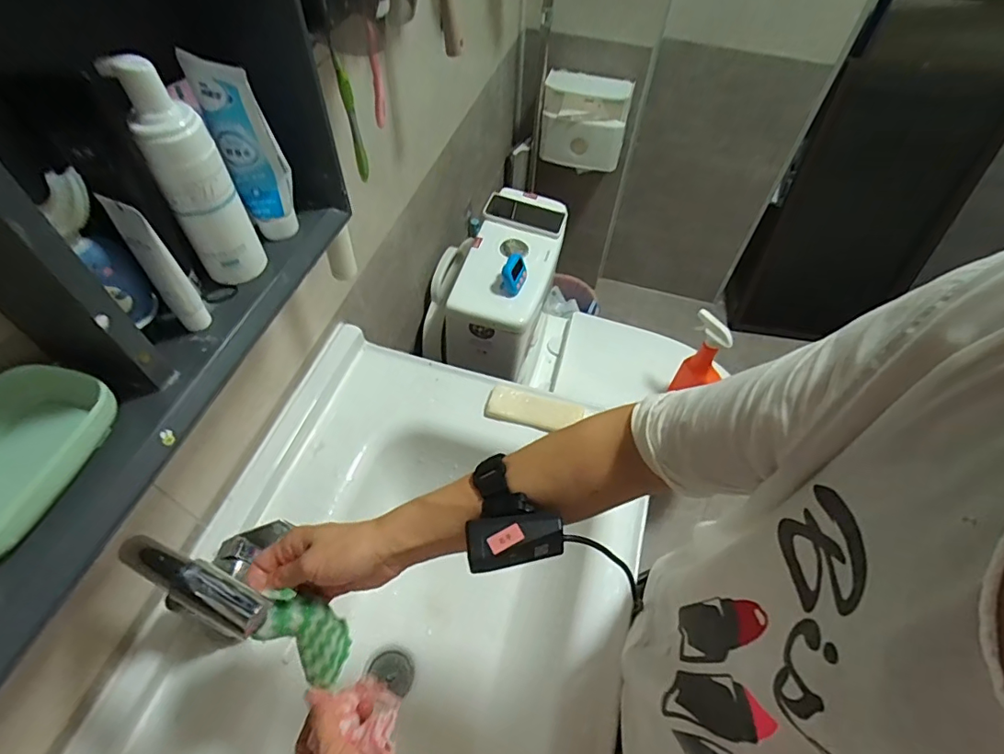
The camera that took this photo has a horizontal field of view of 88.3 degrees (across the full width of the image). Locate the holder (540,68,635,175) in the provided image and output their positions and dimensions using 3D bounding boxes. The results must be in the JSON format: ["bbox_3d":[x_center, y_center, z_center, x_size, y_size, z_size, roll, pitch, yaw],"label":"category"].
[{"bbox_3d":[0.218,-0.669,1.381,0.224,0.233,0.083,3,55,-1],"label":"holder"}]

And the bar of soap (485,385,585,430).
[{"bbox_3d":[0.047,0.044,0.742,0.131,0.012,0.047,16,55,8],"label":"bar of soap"}]

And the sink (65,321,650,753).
[{"bbox_3d":[-0.111,0.361,0.618,0.516,0.232,0.771,15,55,8],"label":"sink"}]

